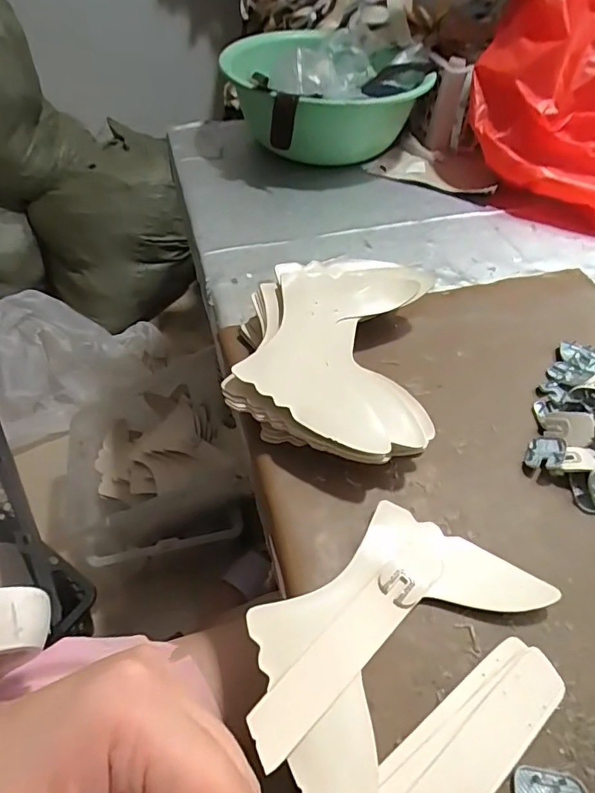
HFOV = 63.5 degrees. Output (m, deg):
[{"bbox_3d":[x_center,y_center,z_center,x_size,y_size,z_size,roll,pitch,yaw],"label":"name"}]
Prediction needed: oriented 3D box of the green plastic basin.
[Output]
[{"bbox_3d":[0.033,-0.465,0.754,0.265,0.131,0.294,-15,53,-15],"label":"green plastic basin"}]

